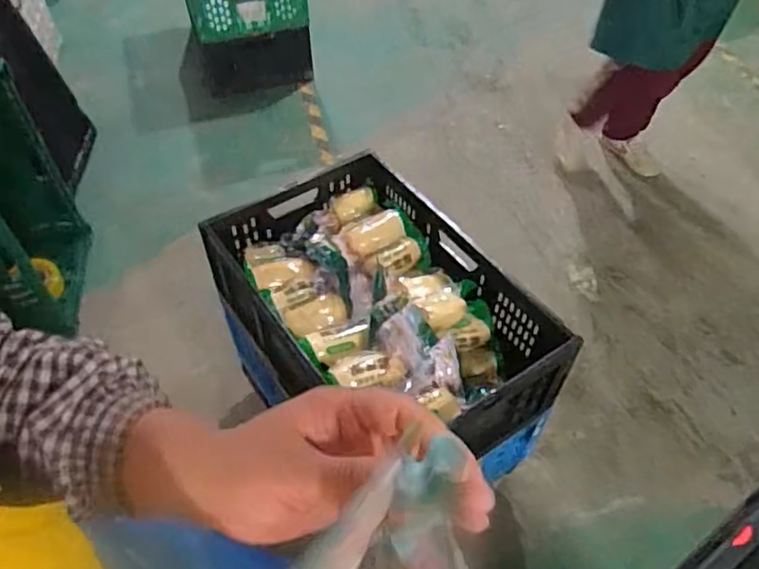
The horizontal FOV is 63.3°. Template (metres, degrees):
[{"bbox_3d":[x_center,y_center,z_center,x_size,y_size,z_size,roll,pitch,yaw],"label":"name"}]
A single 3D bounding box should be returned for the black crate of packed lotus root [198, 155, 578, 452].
[{"bbox_3d":[-0.010,0.037,1.145,0.399,0.183,0.643,-32,58,-23],"label":"black crate of packed lotus root"}]

